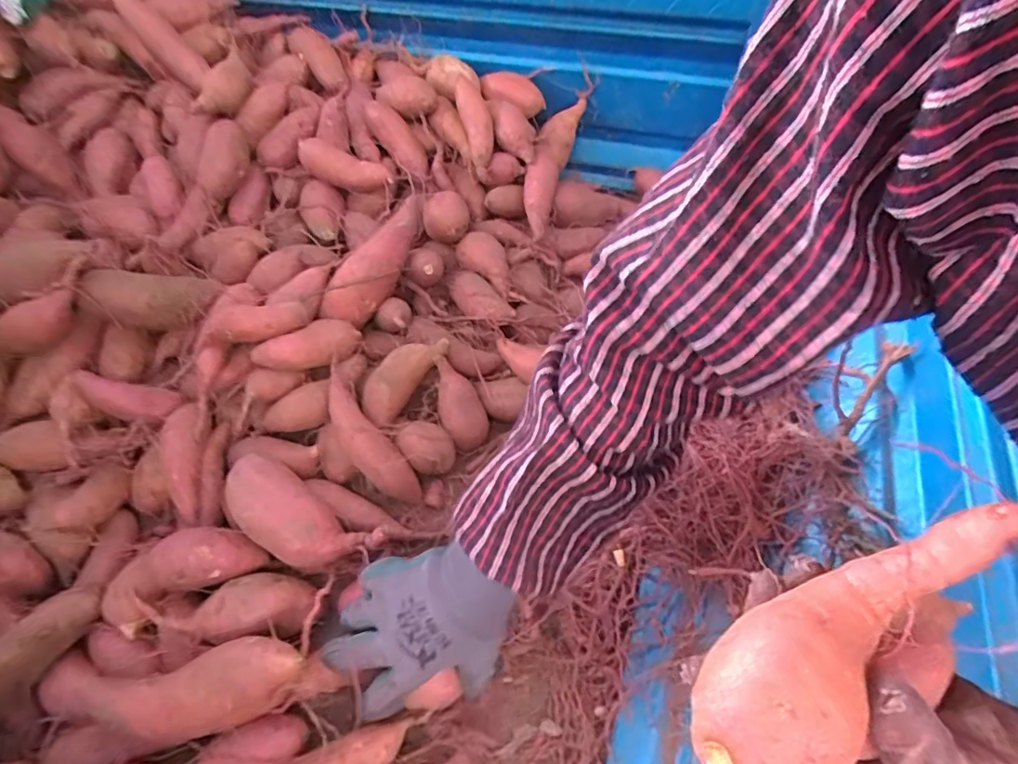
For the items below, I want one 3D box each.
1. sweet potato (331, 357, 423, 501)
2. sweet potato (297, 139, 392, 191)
[{"bbox_3d":[-0.146,0.056,0.557,0.047,0.050,0.165,-34,88,-20],"label":"sweet potato"},{"bbox_3d":[-0.203,-0.262,0.681,0.121,0.048,0.034,17,57,-5],"label":"sweet potato"}]

